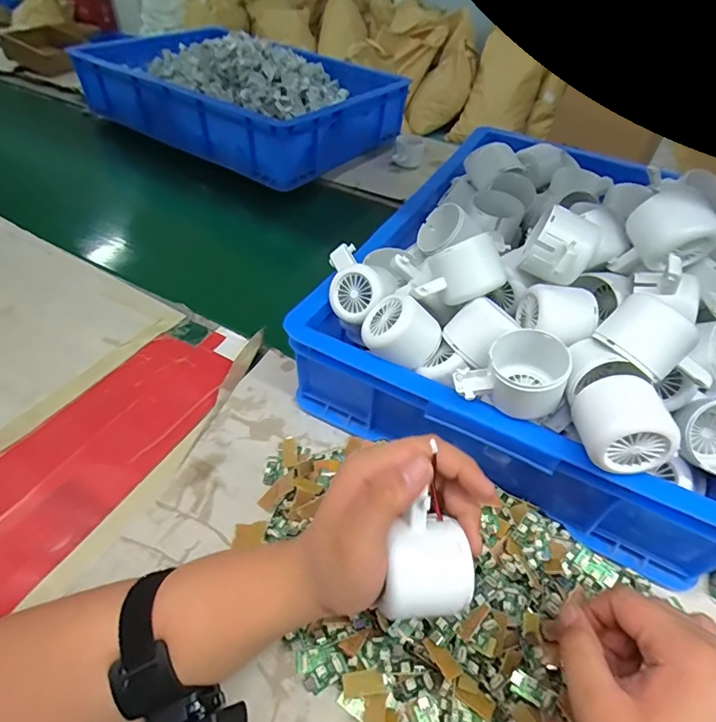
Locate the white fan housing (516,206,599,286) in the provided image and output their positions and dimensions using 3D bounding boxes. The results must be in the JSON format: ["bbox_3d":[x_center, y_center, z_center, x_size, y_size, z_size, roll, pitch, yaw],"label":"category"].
[{"bbox_3d":[0.164,-0.089,0.378,0.051,0.048,0.057,26,50,18],"label":"white fan housing"}]

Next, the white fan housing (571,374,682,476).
[{"bbox_3d":[0.185,0.043,0.324,0.057,0.043,0.060,-6,48,-11],"label":"white fan housing"}]

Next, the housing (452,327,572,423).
[{"bbox_3d":[0.119,0.008,0.357,0.077,0.048,0.053,15,47,8],"label":"housing"}]

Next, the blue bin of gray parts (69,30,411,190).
[{"bbox_3d":[-0.218,-0.534,0.916,0.530,0.135,0.421,25,50,17],"label":"blue bin of gray parts"}]

